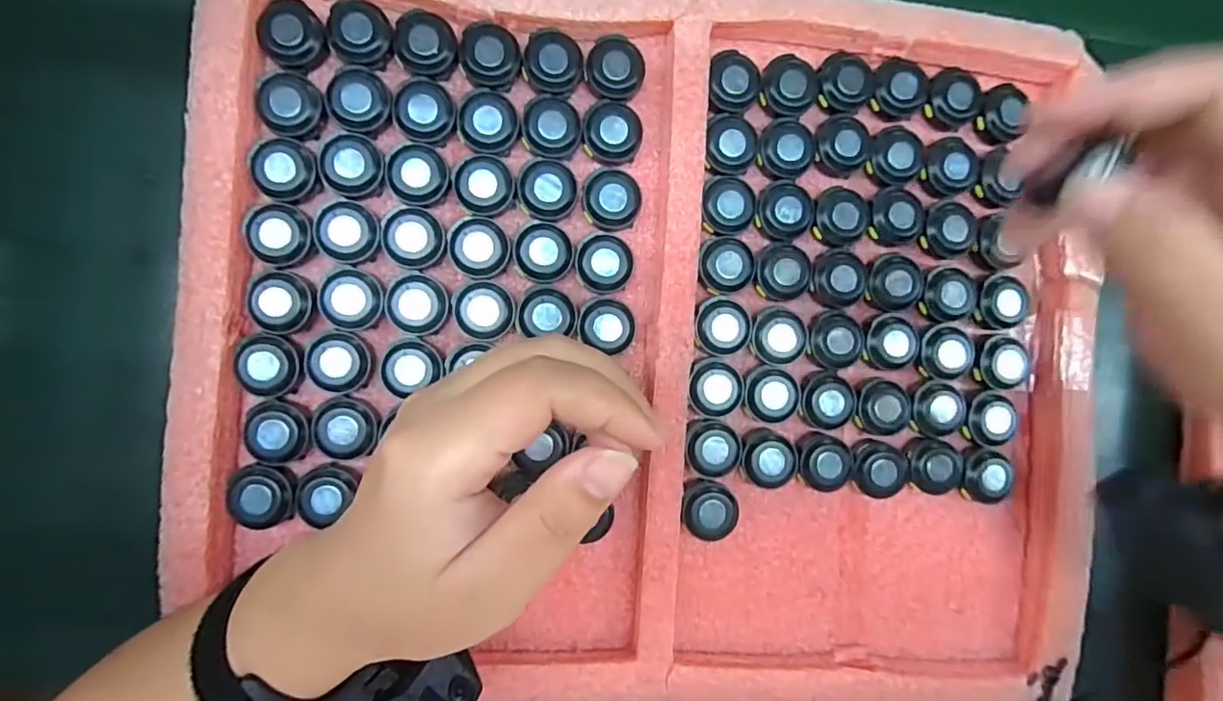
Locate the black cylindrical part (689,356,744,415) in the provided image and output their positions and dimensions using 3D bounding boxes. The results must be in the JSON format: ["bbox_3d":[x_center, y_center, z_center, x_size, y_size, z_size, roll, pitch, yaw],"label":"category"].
[{"bbox_3d":[0.053,0.018,0.296,0.029,0.011,0.029,0,88,-7],"label":"black cylindrical part"}]

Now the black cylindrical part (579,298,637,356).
[{"bbox_3d":[-0.002,-0.013,0.288,0.028,0.013,0.026,0,88,-7],"label":"black cylindrical part"}]

